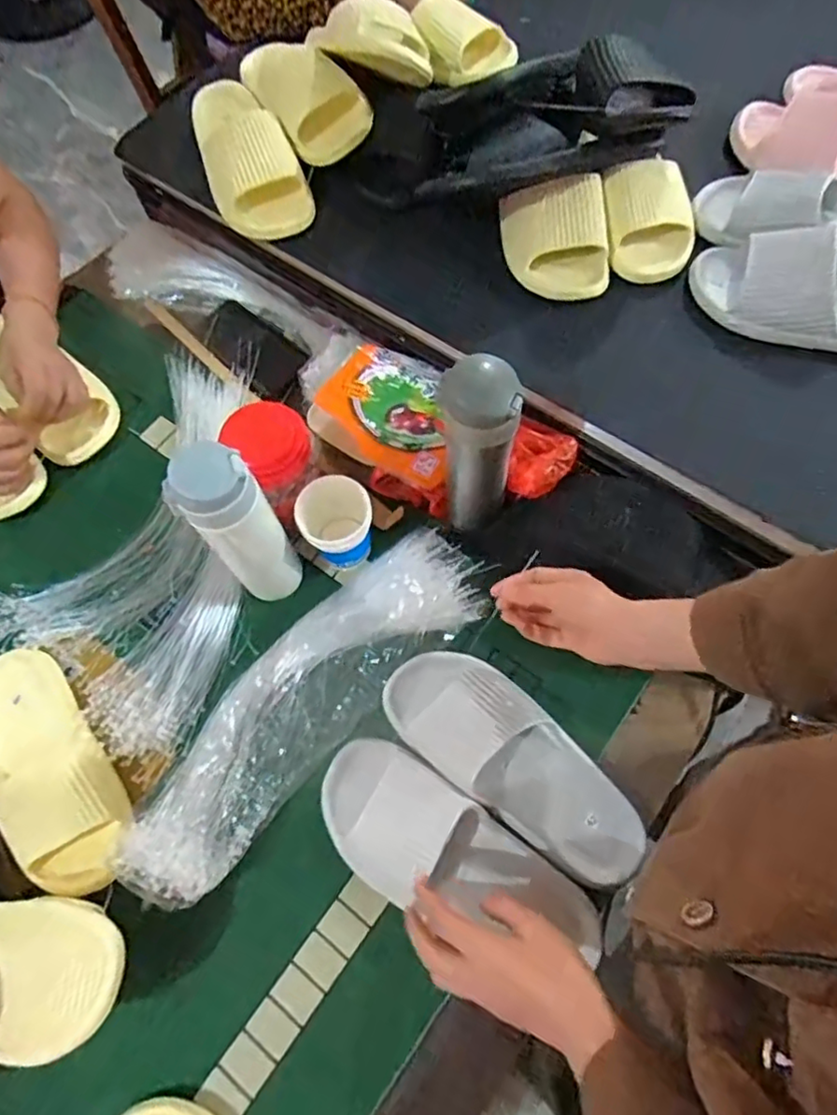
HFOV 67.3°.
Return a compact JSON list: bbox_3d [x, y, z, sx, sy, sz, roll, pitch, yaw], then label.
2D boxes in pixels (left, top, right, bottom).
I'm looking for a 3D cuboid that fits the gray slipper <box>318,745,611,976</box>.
[{"bbox_3d":[0.034,0.261,0.552,0.271,0.072,0.111,24,71,9],"label":"gray slipper"}]

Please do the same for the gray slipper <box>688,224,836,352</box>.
[{"bbox_3d":[0.421,-0.267,0.654,0.262,0.056,0.110,15,81,9],"label":"gray slipper"}]

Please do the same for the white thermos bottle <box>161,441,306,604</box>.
[{"bbox_3d":[-0.159,-0.024,0.572,0.059,0.211,0.063,40,75,16],"label":"white thermos bottle"}]

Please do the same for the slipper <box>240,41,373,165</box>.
[{"bbox_3d":[-0.135,-0.565,0.749,0.106,0.052,0.205,-27,70,-8],"label":"slipper"}]

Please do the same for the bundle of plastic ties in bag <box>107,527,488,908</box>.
[{"bbox_3d":[-0.107,0.132,0.609,0.128,0.063,0.410,42,75,16],"label":"bundle of plastic ties in bag"}]

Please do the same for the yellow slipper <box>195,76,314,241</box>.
[{"bbox_3d":[-0.213,-0.483,0.761,0.103,0.086,0.255,-25,70,-8],"label":"yellow slipper"}]

